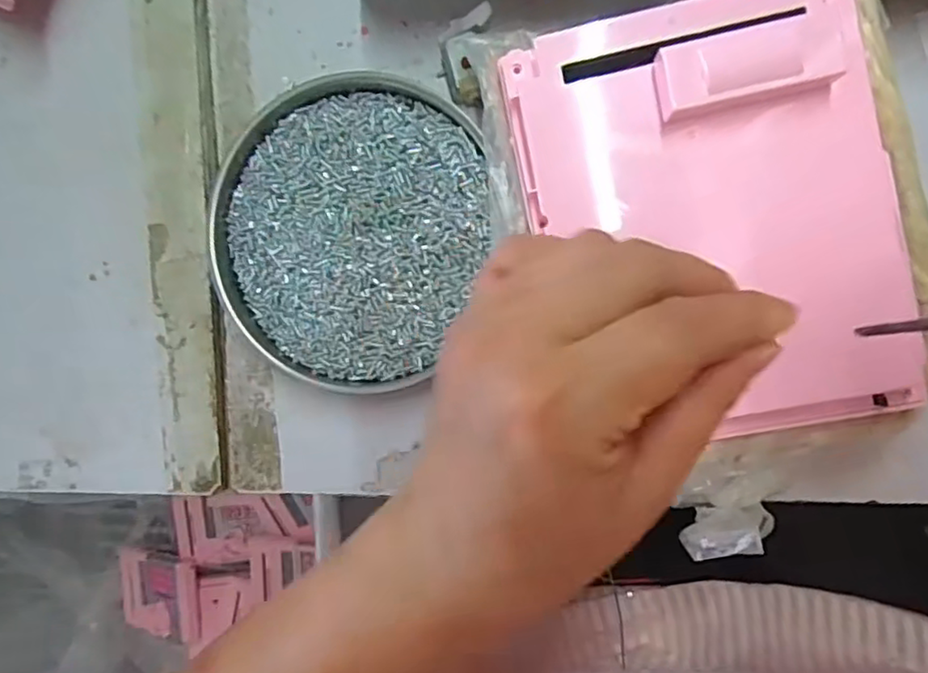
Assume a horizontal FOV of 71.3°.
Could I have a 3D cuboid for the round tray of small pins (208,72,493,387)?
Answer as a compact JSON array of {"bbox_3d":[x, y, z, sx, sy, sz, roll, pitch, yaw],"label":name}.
[{"bbox_3d":[-0.053,-0.048,0.292,0.121,0.015,0.134,27,98,5],"label":"round tray of small pins"}]

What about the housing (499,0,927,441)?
[{"bbox_3d":[0.090,-0.041,0.230,0.126,0.024,0.155,-11,93,9],"label":"housing"}]

